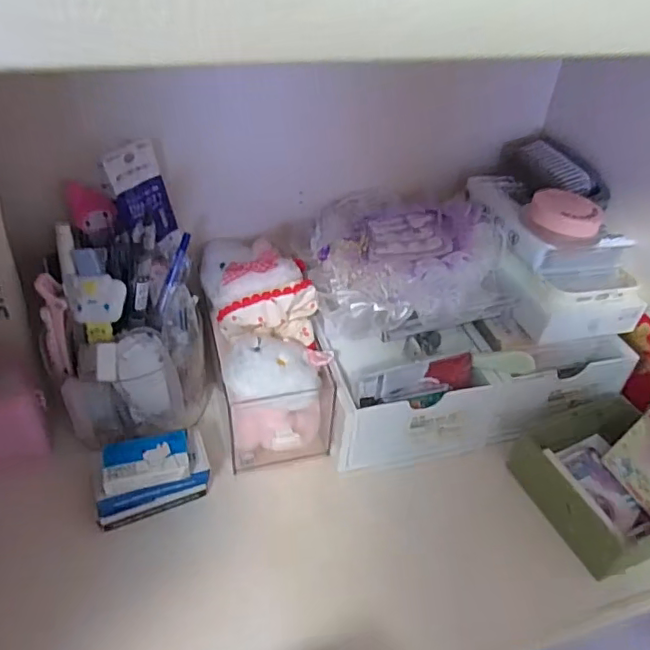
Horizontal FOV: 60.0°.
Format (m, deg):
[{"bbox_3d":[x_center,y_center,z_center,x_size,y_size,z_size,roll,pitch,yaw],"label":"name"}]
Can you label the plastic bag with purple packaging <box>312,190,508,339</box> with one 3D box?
[{"bbox_3d":[0.062,-0.055,0.432,0.137,0.048,0.144,-6,40,-12],"label":"plastic bag with purple packaging"}]

